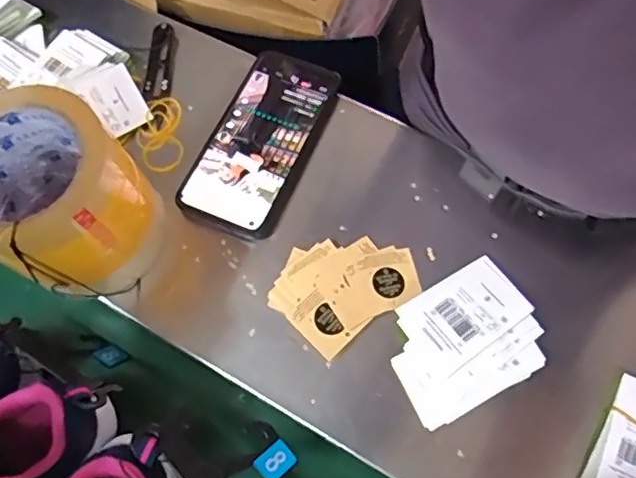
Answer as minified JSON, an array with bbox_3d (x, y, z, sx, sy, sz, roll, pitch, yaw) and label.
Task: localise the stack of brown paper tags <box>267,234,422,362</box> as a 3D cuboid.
[{"bbox_3d":[0.018,0.029,0.403,0.096,0.004,0.074,-35,72,-12],"label":"stack of brown paper tags"}]

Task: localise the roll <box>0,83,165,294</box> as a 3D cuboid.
[{"bbox_3d":[-0.170,-0.024,0.374,0.098,0.100,0.088,23,71,9],"label":"roll"}]

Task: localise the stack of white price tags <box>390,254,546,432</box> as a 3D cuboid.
[{"bbox_3d":[0.097,0.067,0.381,0.099,0.014,0.081,-28,71,-10],"label":"stack of white price tags"}]

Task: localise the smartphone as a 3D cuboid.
[{"bbox_3d":[-0.044,-0.078,0.455,0.076,0.015,0.160,22,70,9],"label":"smartphone"}]

